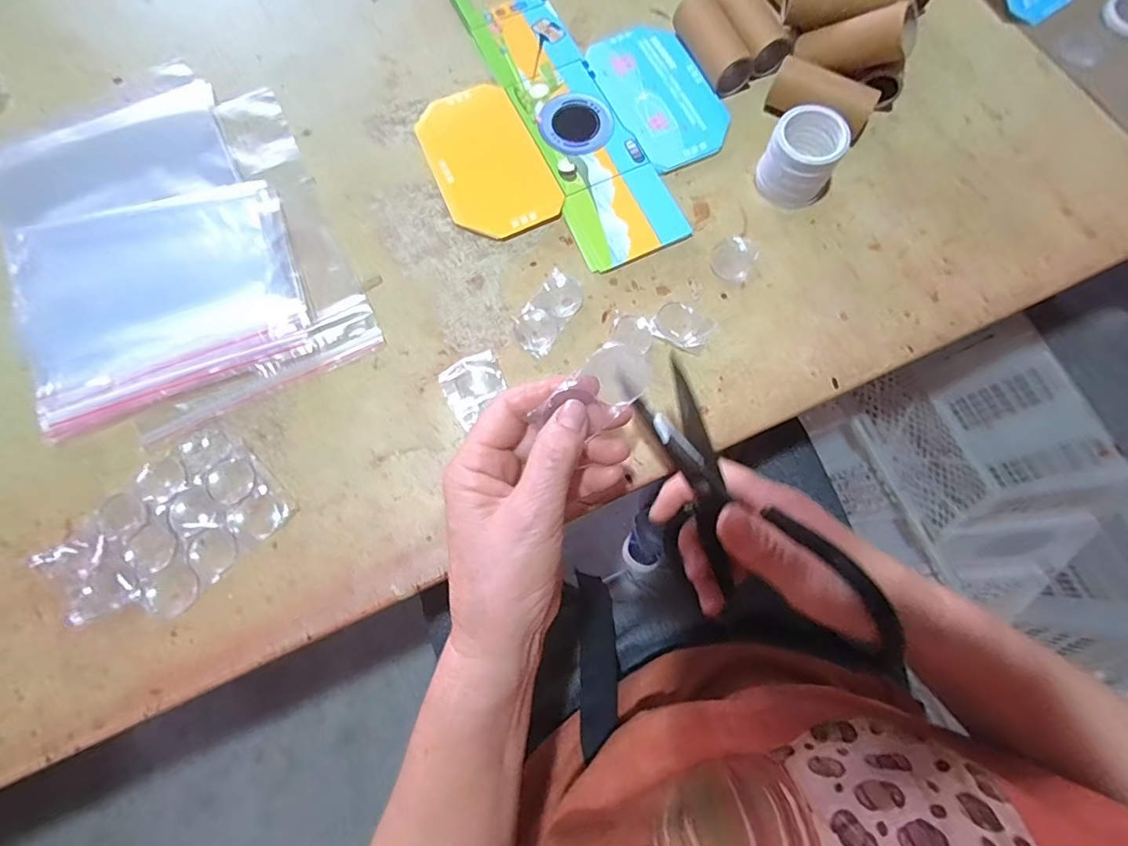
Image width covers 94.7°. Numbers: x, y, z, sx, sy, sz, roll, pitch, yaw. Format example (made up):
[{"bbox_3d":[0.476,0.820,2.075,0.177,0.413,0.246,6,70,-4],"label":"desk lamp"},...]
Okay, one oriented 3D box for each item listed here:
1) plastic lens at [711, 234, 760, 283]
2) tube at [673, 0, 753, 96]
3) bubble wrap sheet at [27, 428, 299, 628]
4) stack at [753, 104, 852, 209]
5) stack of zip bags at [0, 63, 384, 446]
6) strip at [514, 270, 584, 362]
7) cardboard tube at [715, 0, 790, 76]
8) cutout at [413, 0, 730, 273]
[{"bbox_3d":[0.119,-0.116,0.363,0.029,0.005,0.036,32,79,8],"label":"plastic lens"},{"bbox_3d":[0.111,-0.288,0.394,0.028,0.025,0.074,-28,77,-6],"label":"tube"},{"bbox_3d":[-0.246,0.070,0.321,0.086,0.005,0.133,44,80,10],"label":"bubble wrap sheet"},{"bbox_3d":[0.164,-0.184,0.359,0.049,0.048,0.051,33,79,8],"label":"stack"},{"bbox_3d":[-0.284,-0.131,0.372,0.217,0.012,0.279,-25,77,-5],"label":"stack of zip bags"},{"bbox_3d":[-0.011,-0.076,0.358,0.031,0.004,0.061,34,79,8],"label":"strip"},{"bbox_3d":[0.139,-0.306,0.401,0.036,0.028,0.074,-26,77,-5],"label":"cardboard tube"},{"bbox_3d":[-0.018,-0.271,0.404,0.213,0.009,0.341,-24,77,-5],"label":"cutout"}]

